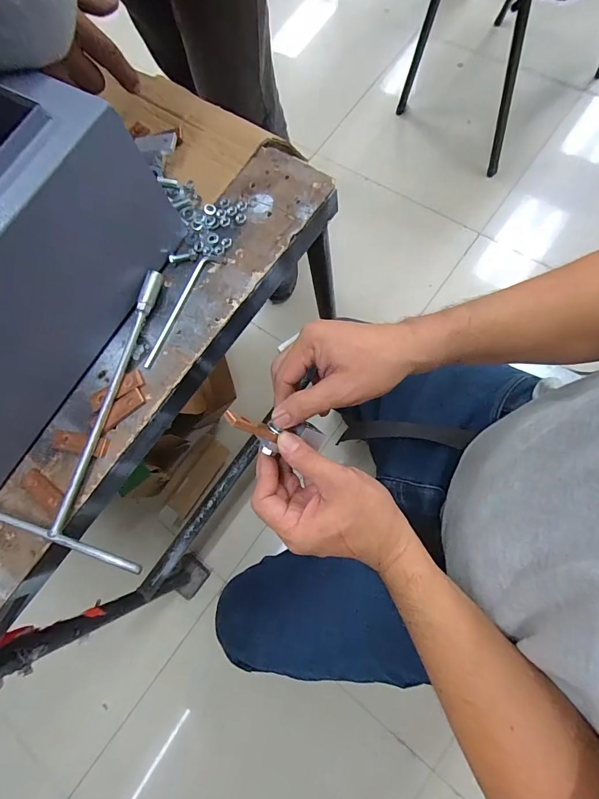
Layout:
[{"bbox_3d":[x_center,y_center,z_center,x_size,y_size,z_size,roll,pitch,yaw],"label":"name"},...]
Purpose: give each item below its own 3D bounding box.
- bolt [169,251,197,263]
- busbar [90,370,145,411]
[{"bbox_3d":[-0.132,-0.161,0.427,0.031,0.006,0.009,-7,75,5],"label":"bolt"},{"bbox_3d":[-0.190,-0.009,0.392,0.059,0.006,0.020,-33,74,-2],"label":"busbar"}]

